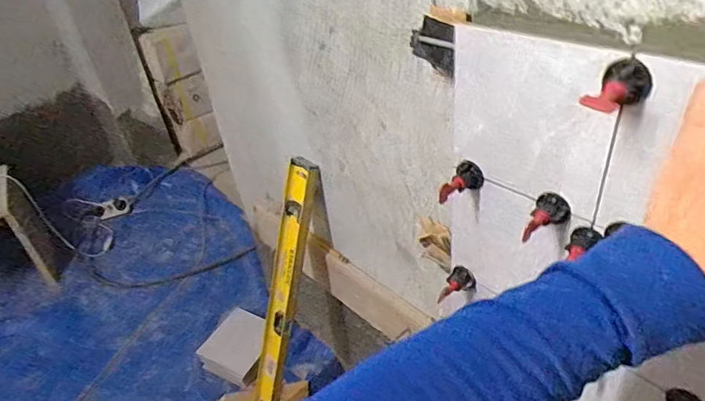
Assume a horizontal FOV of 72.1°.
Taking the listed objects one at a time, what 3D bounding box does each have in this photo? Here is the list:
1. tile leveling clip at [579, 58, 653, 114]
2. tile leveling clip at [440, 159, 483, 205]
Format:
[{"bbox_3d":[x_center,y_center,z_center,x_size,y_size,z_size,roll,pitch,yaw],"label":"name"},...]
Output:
[{"bbox_3d":[0.179,-0.074,0.330,0.044,0.030,0.029,-31,42,-28],"label":"tile leveling clip"},{"bbox_3d":[0.109,-0.013,0.479,0.029,0.028,0.050,15,42,27],"label":"tile leveling clip"}]

